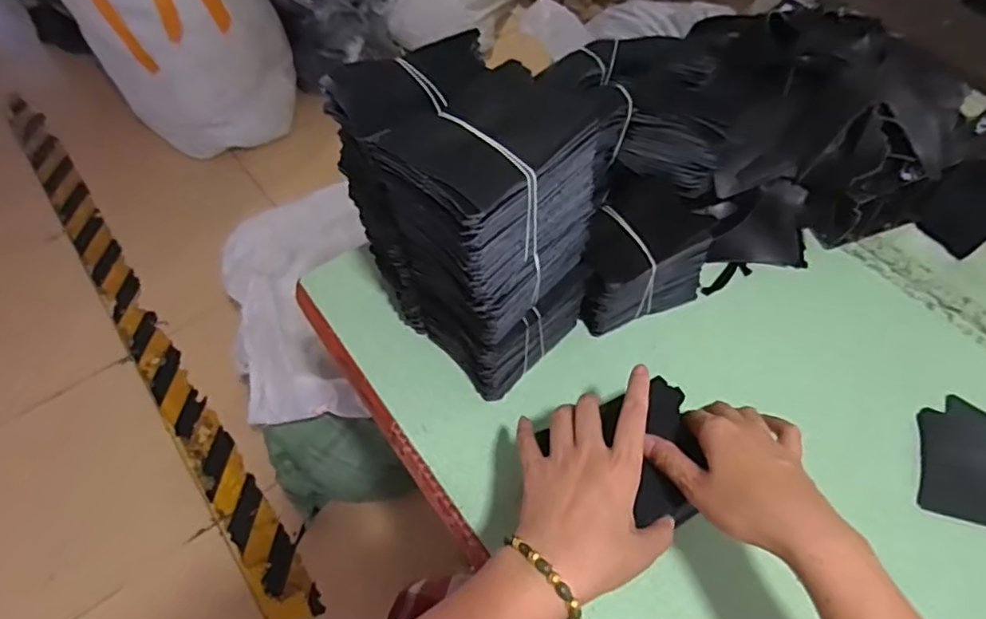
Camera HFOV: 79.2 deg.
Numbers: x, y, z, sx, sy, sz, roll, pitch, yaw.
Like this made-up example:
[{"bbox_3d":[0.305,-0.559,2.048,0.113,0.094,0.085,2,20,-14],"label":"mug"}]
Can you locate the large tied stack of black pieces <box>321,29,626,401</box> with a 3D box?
[{"bbox_3d":[-0.023,-0.072,0.508,0.131,0.263,0.185,-37,63,-22],"label":"large tied stack of black pieces"}]

